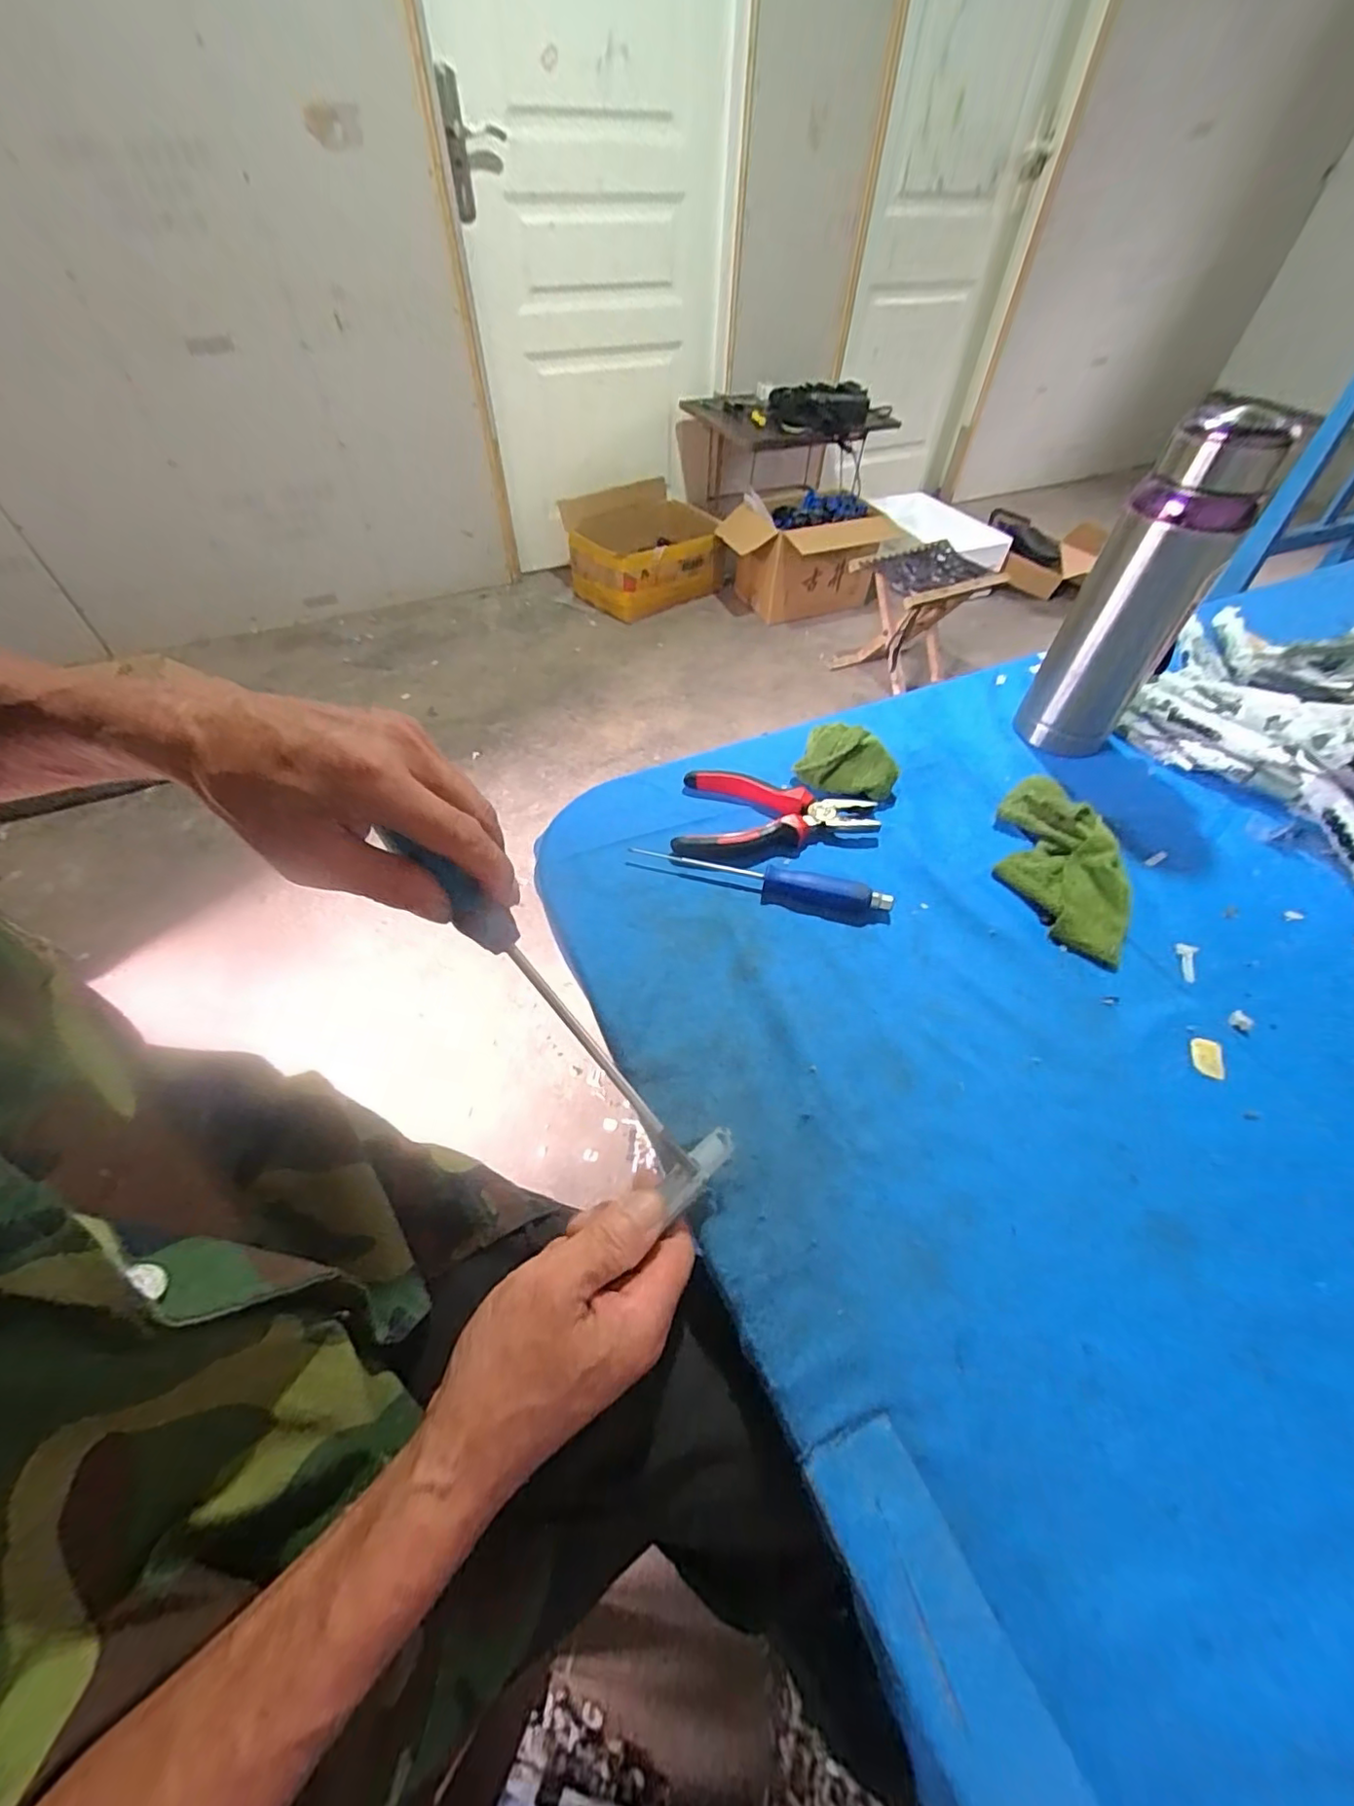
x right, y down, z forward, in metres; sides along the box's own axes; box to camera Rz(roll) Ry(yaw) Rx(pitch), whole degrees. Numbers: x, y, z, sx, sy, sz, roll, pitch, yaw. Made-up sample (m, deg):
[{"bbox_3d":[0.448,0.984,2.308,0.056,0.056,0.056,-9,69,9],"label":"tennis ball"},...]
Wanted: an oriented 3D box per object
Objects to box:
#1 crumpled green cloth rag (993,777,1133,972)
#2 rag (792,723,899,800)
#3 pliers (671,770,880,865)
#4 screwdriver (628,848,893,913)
[{"bbox_3d":[0.292,-0.037,0.458,0.082,0.028,0.172,17,52,11],"label":"crumpled green cloth rag"},{"bbox_3d":[0.139,-0.117,0.501,0.083,0.046,0.046,31,56,20],"label":"rag"},{"bbox_3d":[0.074,-0.059,0.469,0.150,0.019,0.091,13,52,7],"label":"pliers"},{"bbox_3d":[0.060,-0.019,0.443,0.187,0.019,0.023,14,52,9],"label":"screwdriver"}]

